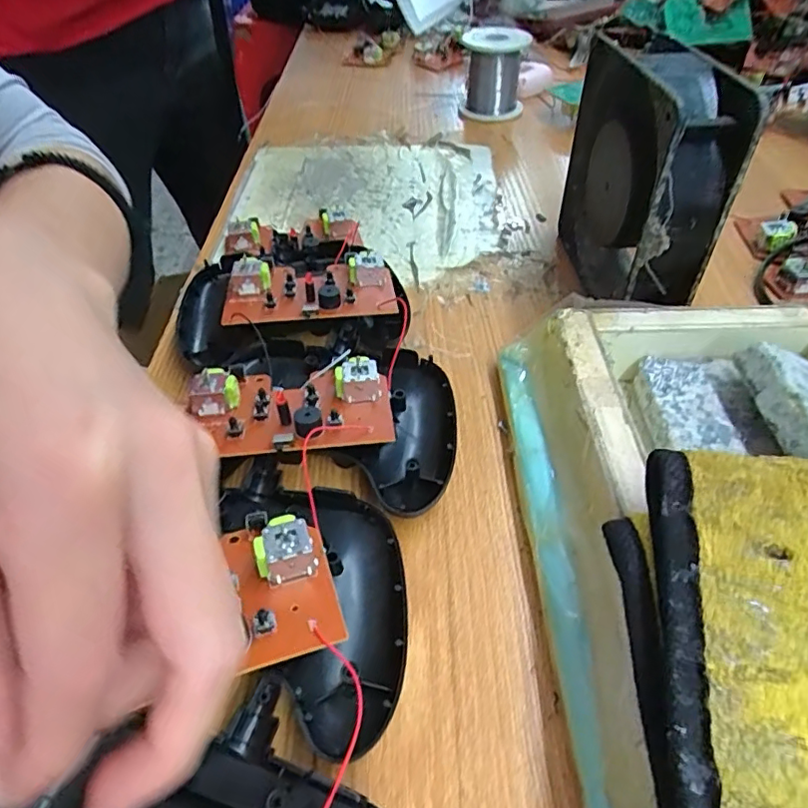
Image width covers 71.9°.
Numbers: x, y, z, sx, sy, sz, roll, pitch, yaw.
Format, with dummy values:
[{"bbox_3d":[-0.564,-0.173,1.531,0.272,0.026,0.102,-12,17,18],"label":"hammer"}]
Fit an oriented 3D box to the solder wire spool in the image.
[{"bbox_3d":[0.084,-0.315,0.528,0.060,0.069,0.059,-2,47,2],"label":"solder wire spool"}]

